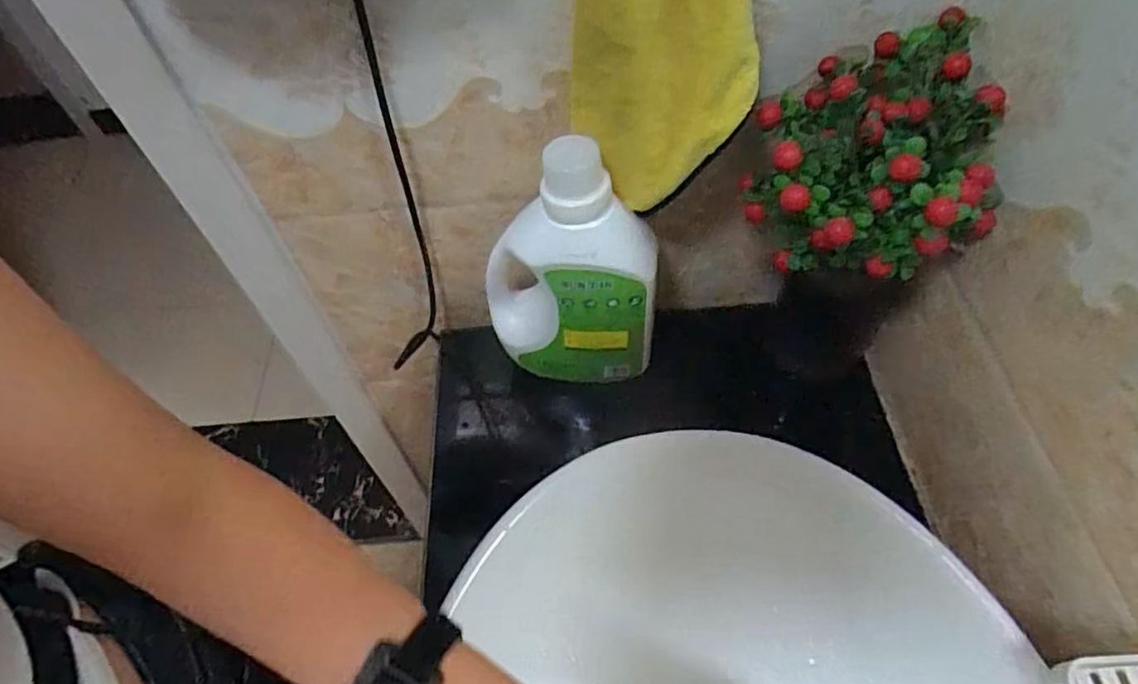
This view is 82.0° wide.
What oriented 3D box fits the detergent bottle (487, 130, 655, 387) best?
[{"bbox_3d":[-0.003,-0.067,0.618,0.164,0.255,0.075,2,55,6],"label":"detergent bottle"}]

